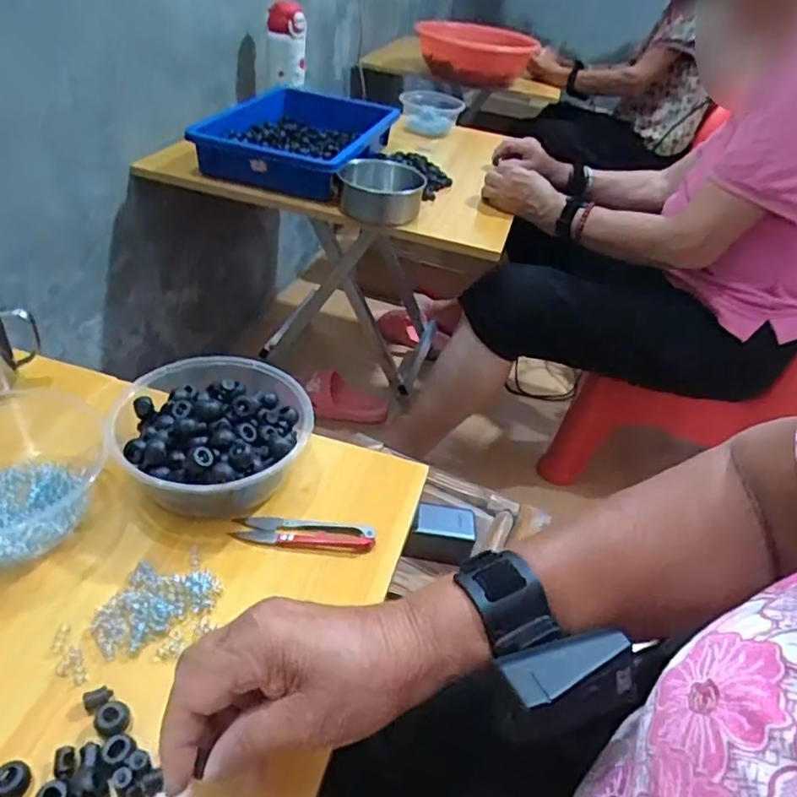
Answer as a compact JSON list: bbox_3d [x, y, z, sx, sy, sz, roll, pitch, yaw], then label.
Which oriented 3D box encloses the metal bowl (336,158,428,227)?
[{"bbox_3d":[-0.026,-0.303,0.908,0.119,0.064,0.100,-2,39,-11],"label":"metal bowl"}]

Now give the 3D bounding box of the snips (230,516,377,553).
[{"bbox_3d":[-0.069,0.098,0.444,0.102,0.010,0.023,7,39,0],"label":"snips"}]

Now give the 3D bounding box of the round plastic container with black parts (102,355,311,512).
[{"bbox_3d":[-0.141,0.029,0.470,0.146,0.062,0.153,4,39,-3],"label":"round plastic container with black parts"}]

